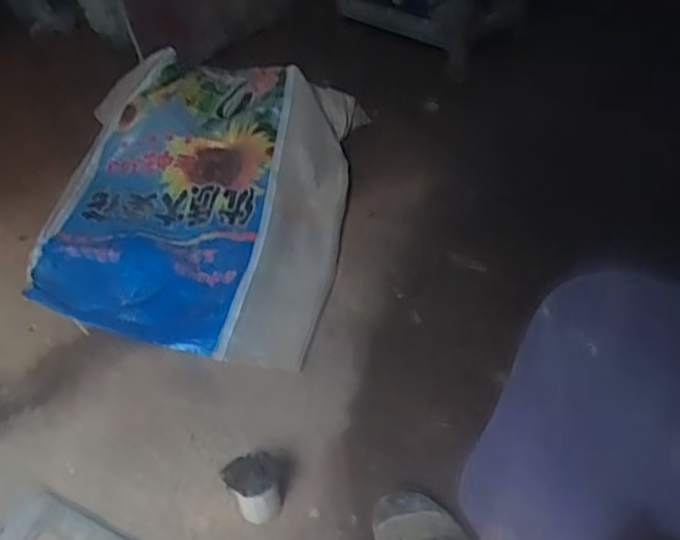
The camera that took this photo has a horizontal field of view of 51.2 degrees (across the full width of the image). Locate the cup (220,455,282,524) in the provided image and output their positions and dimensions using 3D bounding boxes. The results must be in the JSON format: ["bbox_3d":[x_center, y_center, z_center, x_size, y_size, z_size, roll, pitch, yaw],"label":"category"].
[{"bbox_3d":[-0.110,0.286,0.904,0.055,0.093,0.061,-19,48,-16],"label":"cup"}]

